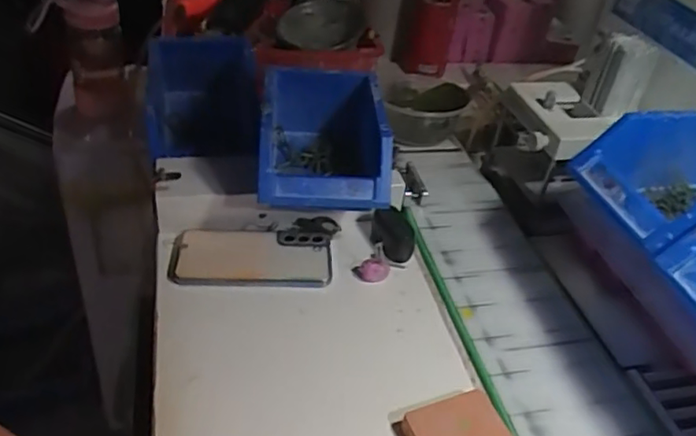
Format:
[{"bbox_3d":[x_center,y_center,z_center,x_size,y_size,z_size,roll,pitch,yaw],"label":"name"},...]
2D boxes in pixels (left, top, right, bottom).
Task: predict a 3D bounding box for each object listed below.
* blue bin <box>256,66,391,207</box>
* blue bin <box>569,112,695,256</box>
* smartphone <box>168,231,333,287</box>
[{"bbox_3d":[-0.027,-0.080,0.621,0.121,0.093,0.185,2,38,-7],"label":"blue bin"},{"bbox_3d":[0.292,-0.028,0.484,0.177,0.074,0.118,-4,40,-14],"label":"blue bin"},{"bbox_3d":[-0.093,0.037,0.580,0.150,0.007,0.079,0,40,-9],"label":"smartphone"}]

